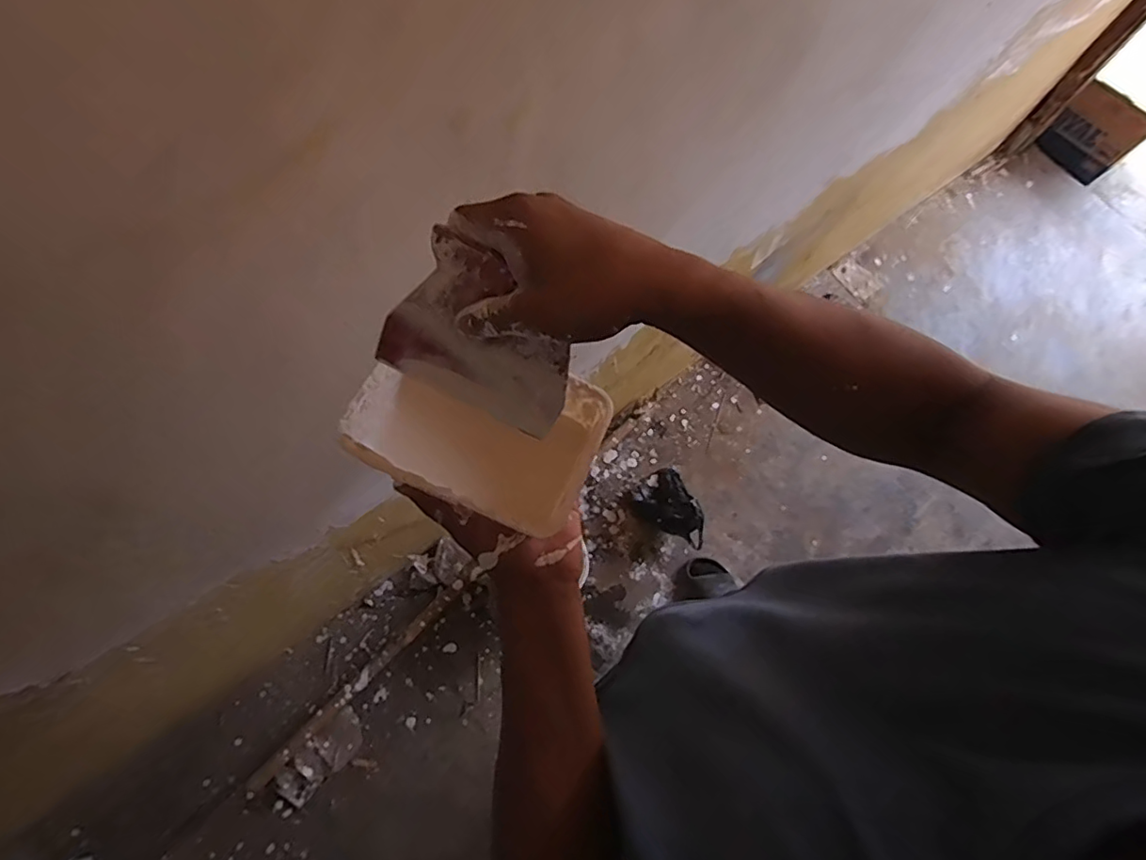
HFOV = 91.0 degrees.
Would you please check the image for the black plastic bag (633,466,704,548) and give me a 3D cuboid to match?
[{"bbox_3d":[0.248,0.196,1.400,0.147,0.098,0.217,-32,71,-10],"label":"black plastic bag"}]

